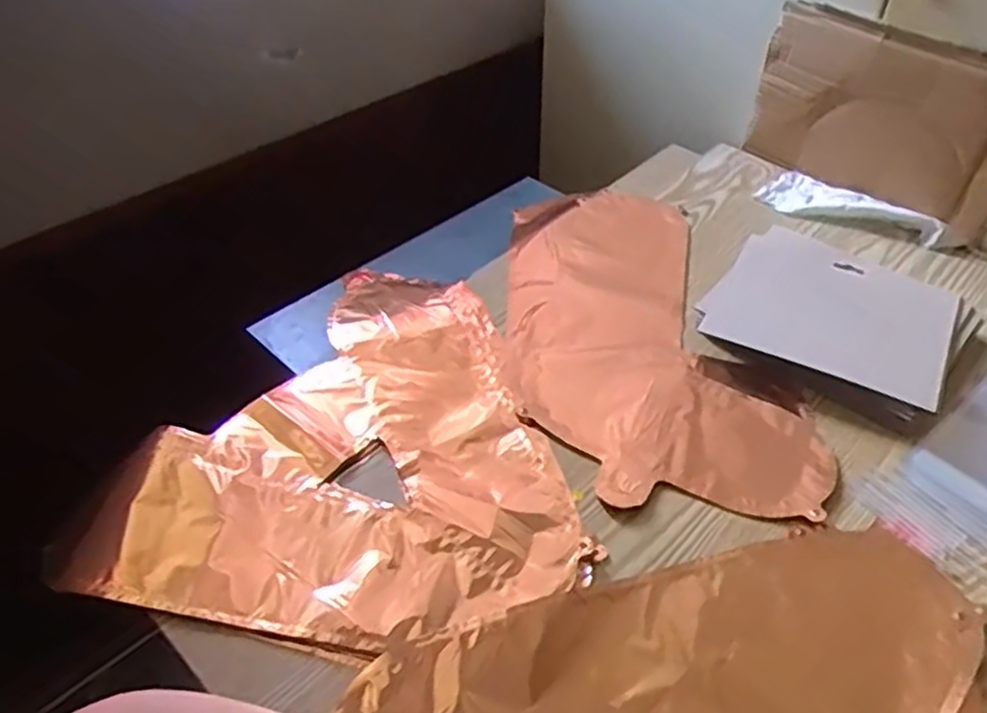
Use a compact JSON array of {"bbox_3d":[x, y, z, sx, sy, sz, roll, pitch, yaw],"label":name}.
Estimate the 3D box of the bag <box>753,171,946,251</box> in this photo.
[{"bbox_3d":[0.388,-0.166,0.815,0.184,0.022,0.067,25,50,23],"label":"bag"}]

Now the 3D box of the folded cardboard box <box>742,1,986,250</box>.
[{"bbox_3d":[0.410,-0.252,0.788,0.052,0.170,0.275,-30,52,-27],"label":"folded cardboard box"}]

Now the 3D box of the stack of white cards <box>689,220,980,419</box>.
[{"bbox_3d":[0.306,-0.037,0.672,0.200,0.029,0.166,27,51,25],"label":"stack of white cards"}]

